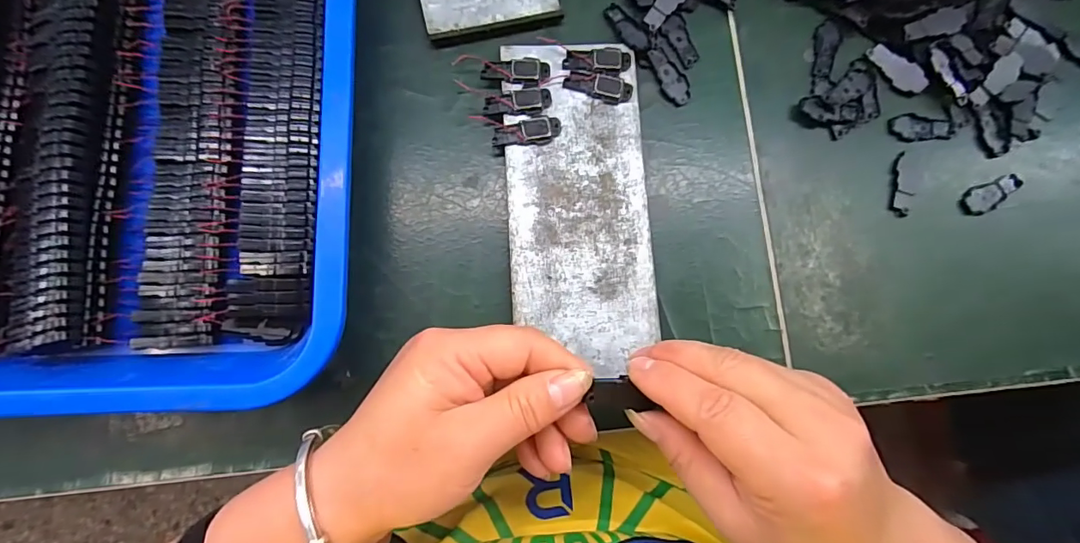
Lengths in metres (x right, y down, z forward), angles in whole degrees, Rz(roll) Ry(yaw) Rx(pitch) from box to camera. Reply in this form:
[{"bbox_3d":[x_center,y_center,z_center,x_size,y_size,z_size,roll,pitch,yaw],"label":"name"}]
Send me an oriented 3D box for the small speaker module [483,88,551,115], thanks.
[{"bbox_3d":[-0.013,-0.097,0.280,0.038,0.004,0.014,-5,83,-3],"label":"small speaker module"}]

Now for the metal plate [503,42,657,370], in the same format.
[{"bbox_3d":[0.021,-0.039,0.276,0.078,0.011,0.184,-2,82,-3],"label":"metal plate"}]

